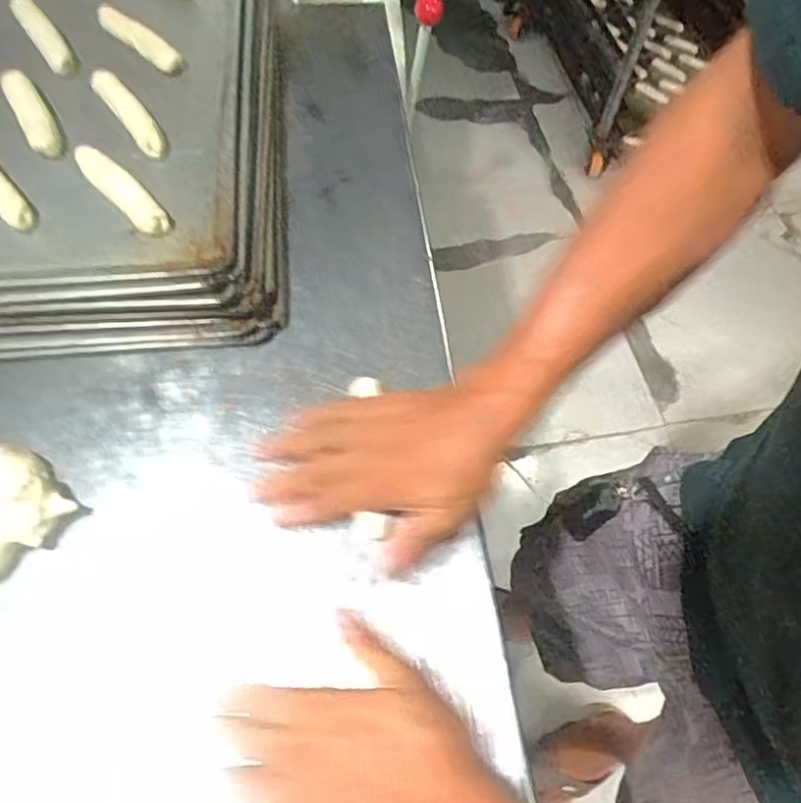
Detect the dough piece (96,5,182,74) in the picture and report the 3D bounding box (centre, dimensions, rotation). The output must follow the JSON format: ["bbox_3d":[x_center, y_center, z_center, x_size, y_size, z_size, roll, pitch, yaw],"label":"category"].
[{"bbox_3d":[-0.233,-0.321,0.543,0.099,0.016,0.019,36,64,16],"label":"dough piece"}]

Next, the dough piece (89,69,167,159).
[{"bbox_3d":[-0.218,-0.233,0.496,0.021,0.018,0.104,-35,68,-21],"label":"dough piece"}]

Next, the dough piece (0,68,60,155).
[{"bbox_3d":[-0.295,-0.231,0.492,0.023,0.018,0.093,-27,65,-17],"label":"dough piece"}]

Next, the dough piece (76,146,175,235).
[{"bbox_3d":[-0.205,-0.157,0.455,0.102,0.014,0.022,42,66,18],"label":"dough piece"}]

